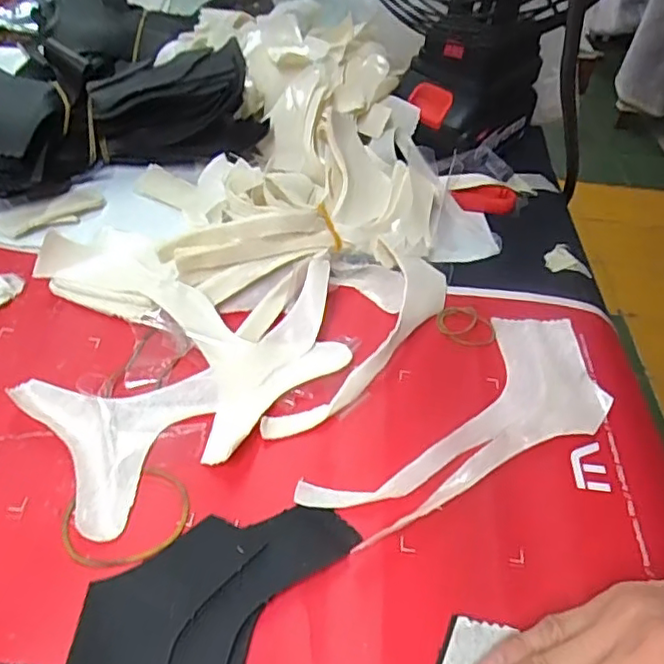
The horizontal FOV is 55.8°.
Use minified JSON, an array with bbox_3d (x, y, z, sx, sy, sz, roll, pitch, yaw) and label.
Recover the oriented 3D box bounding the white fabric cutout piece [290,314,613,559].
[{"bbox_3d":[0.073,0.047,0.305,0.074,0.007,0.172,35,54,29],"label":"white fabric cutout piece"}]

